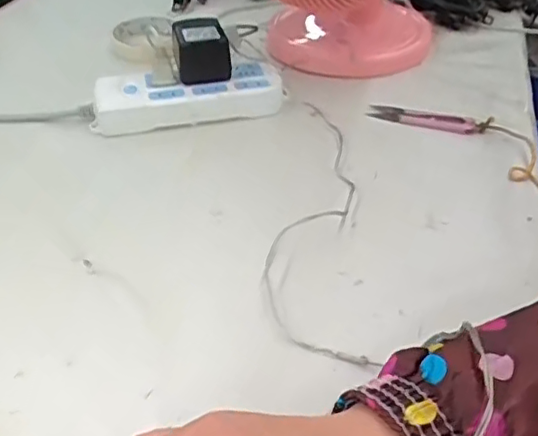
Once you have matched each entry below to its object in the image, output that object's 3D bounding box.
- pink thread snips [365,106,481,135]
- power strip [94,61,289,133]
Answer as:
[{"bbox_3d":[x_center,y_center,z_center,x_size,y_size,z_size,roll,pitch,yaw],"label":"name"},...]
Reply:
[{"bbox_3d":[0.148,-0.096,0.574,0.104,0.017,0.021,17,41,17],"label":"pink thread snips"},{"bbox_3d":[-0.077,-0.121,0.587,0.184,0.027,0.069,-6,40,-10],"label":"power strip"}]

